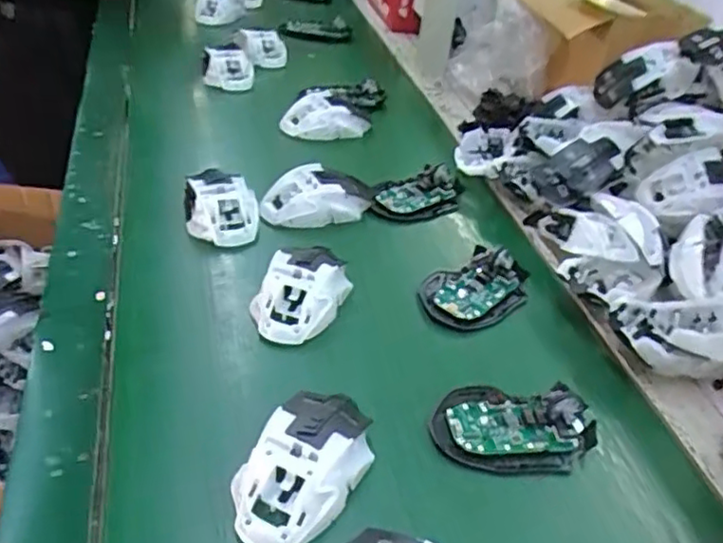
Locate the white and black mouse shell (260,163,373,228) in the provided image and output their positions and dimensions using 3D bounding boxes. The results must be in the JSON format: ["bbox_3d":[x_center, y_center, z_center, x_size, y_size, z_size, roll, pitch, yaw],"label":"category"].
[{"bbox_3d":[-0.044,-0.076,0.667,0.113,0.038,0.061,-12,42,-21],"label":"white and black mouse shell"}]

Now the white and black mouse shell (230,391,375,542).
[{"bbox_3d":[-0.035,0.119,0.421,0.065,0.034,0.113,25,42,21],"label":"white and black mouse shell"}]

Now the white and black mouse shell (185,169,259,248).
[{"bbox_3d":[-0.133,-0.062,0.635,0.067,0.038,0.079,-5,40,-14],"label":"white and black mouse shell"}]

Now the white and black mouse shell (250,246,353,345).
[{"bbox_3d":[-0.049,0.014,0.552,0.064,0.037,0.095,22,41,19],"label":"white and black mouse shell"}]

